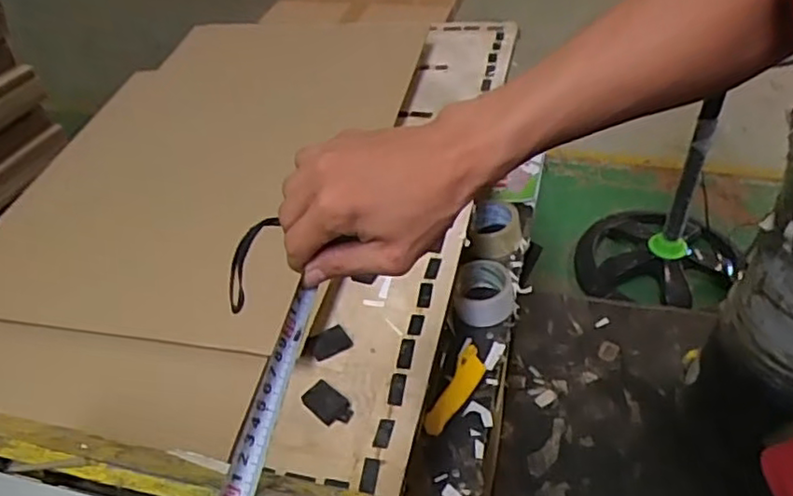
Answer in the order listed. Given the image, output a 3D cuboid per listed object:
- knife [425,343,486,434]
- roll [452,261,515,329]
[{"bbox_3d":[0.083,0.197,0.871,0.036,0.020,0.141,21,50,25],"label":"knife"},{"bbox_3d":[0.137,0.071,0.995,0.090,0.059,0.097,-3,44,3],"label":"roll"}]

